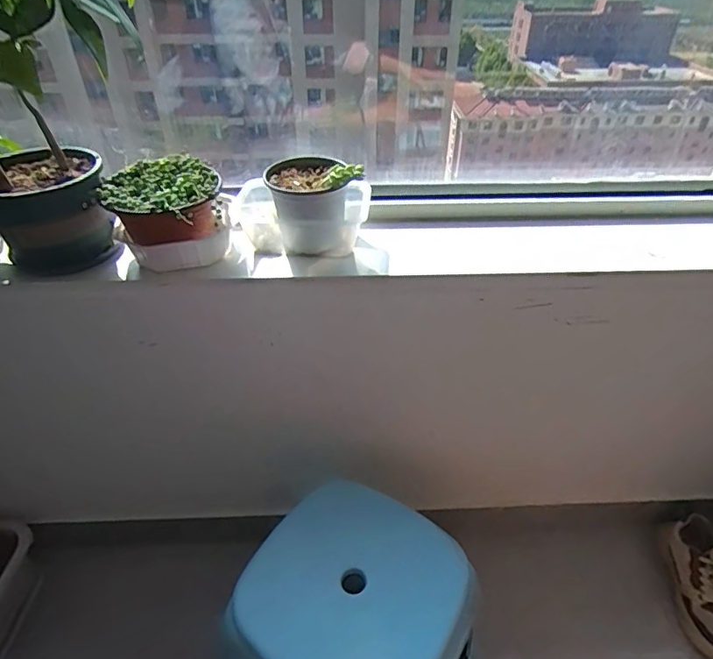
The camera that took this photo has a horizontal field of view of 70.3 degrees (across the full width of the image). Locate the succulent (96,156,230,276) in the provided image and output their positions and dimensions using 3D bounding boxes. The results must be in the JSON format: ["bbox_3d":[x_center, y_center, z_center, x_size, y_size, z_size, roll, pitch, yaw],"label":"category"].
[{"bbox_3d":[-0.232,-0.142,0.633,0.136,0.096,0.134,-10,40,-12],"label":"succulent"}]

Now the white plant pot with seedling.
[{"bbox_3d":[-0.047,-0.163,0.638,0.118,0.111,0.115,3,39,4],"label":"white plant pot with seedling"}]

